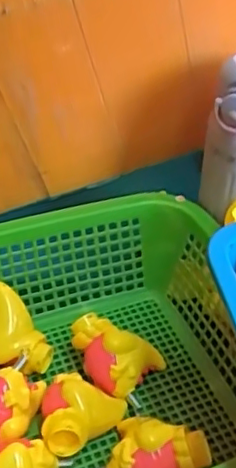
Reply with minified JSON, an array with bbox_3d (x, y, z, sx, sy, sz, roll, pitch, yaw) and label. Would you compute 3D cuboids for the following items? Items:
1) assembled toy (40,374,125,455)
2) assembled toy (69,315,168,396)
[{"bbox_3d":[-0.024,0.128,0.439,0.059,0.041,0.055,-1,40,-2],"label":"assembled toy"},{"bbox_3d":[0.004,0.093,0.490,0.063,0.043,0.060,-19,44,-23],"label":"assembled toy"}]

